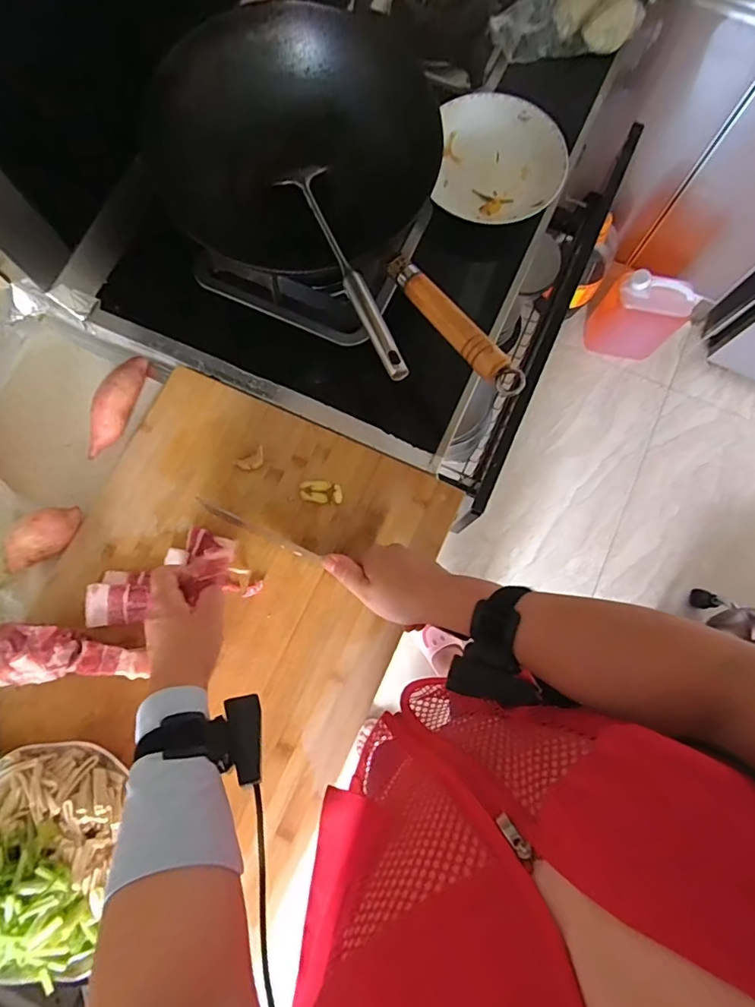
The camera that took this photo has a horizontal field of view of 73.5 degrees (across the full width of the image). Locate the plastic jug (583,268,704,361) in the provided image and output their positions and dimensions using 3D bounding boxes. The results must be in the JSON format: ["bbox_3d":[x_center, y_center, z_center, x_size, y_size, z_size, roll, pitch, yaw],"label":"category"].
[{"bbox_3d":[0.724,-0.508,1.398,0.223,0.288,0.096,18,79,4],"label":"plastic jug"}]

